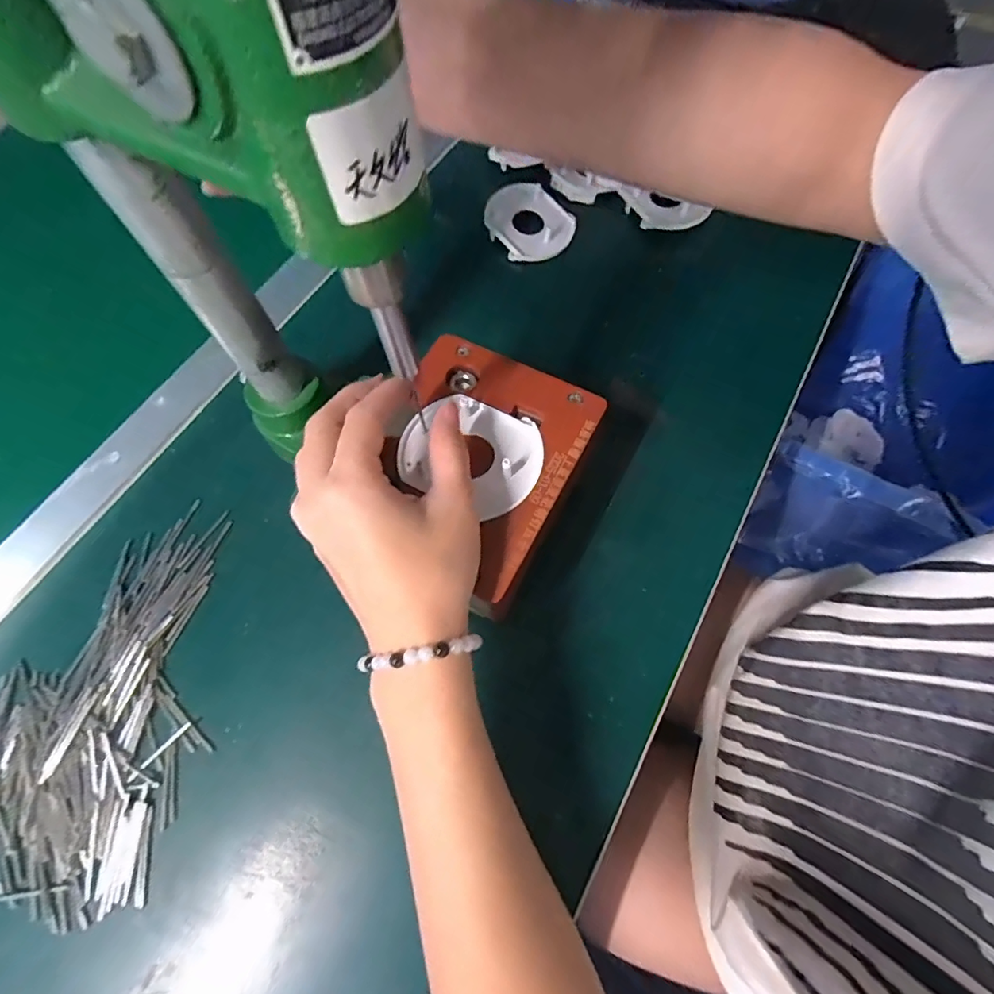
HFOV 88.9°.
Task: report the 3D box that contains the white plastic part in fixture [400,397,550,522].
[{"bbox_3d":[-0.012,-0.022,0.250,0.068,0.006,0.055,25,70,12],"label":"white plastic part in fixture"}]

